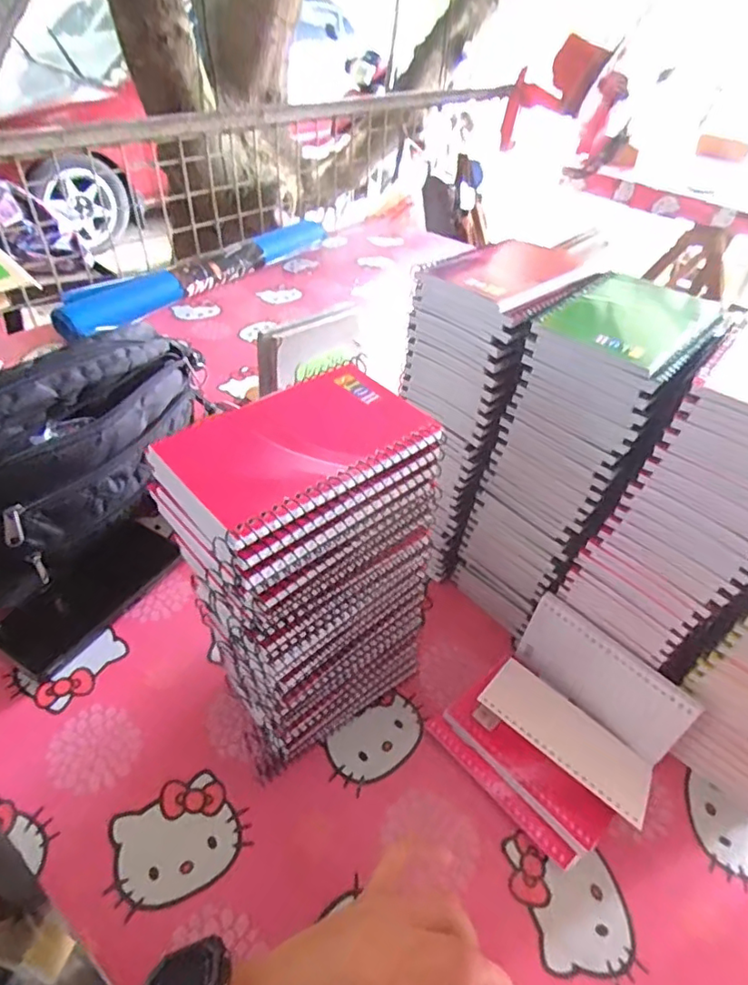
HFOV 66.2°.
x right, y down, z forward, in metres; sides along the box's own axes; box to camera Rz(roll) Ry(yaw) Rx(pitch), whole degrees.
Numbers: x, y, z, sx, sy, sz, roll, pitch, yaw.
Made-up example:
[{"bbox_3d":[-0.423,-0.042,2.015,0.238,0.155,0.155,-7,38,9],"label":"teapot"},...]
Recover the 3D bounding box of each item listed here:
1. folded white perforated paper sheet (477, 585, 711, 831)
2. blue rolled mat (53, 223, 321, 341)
[{"bbox_3d":[0.158,0.166,0.439,0.131,0.080,0.092,32,48,27],"label":"folded white perforated paper sheet"},{"bbox_3d":[-0.296,-0.410,1.056,0.070,0.055,0.605,30,47,25],"label":"blue rolled mat"}]

